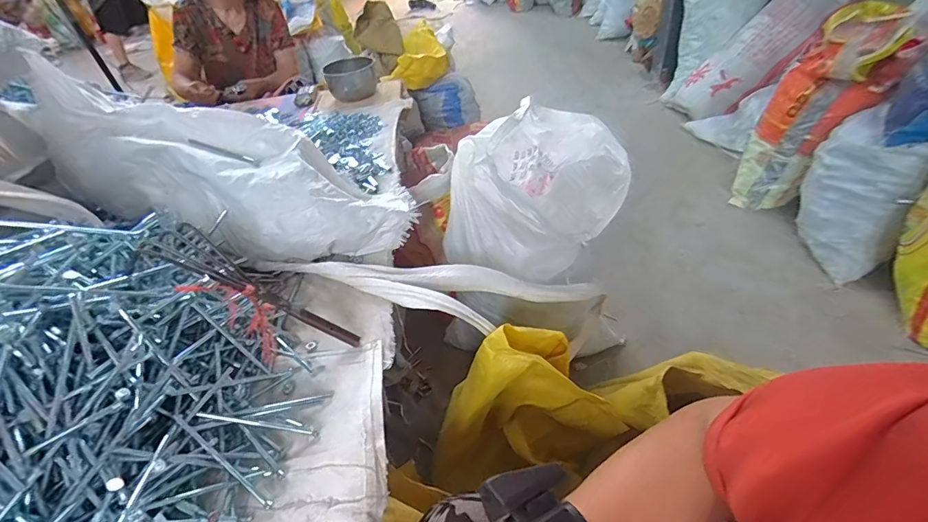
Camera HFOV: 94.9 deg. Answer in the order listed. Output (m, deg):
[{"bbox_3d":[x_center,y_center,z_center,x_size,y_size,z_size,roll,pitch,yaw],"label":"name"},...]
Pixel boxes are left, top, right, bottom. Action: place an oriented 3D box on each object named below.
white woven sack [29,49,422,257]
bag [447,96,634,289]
[{"bbox_3d":[-0.417,-0.149,0.756,0.653,0.194,0.221,18,45,2],"label":"white woven sack"},{"bbox_3d":[0.154,-0.150,0.910,0.297,0.271,0.320,25,51,32],"label":"bag"}]

